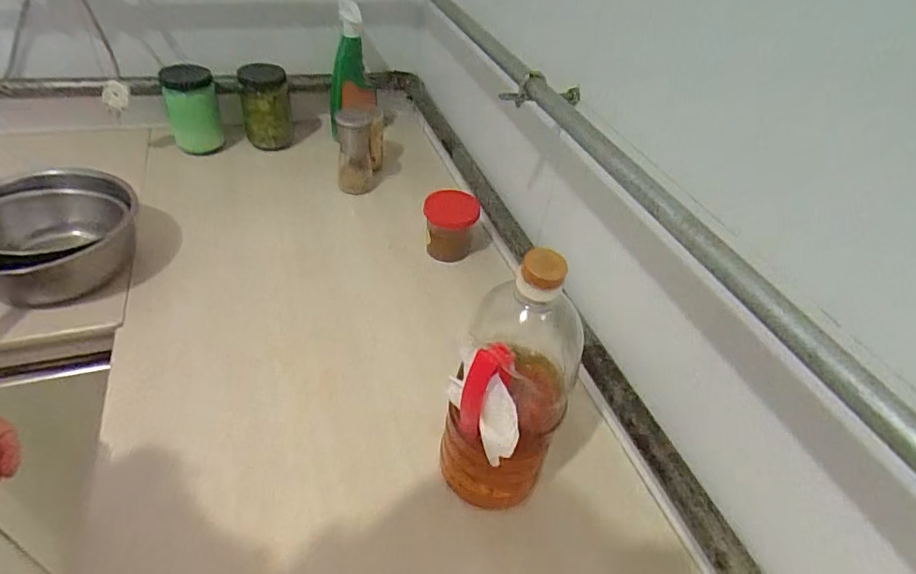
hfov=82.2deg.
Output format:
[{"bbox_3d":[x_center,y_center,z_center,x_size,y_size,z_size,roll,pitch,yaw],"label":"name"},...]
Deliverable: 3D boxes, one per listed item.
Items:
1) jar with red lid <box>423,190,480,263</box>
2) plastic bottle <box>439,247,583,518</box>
[{"bbox_3d":[-0.007,-0.090,0.821,0.093,0.096,0.086,4,42,-3],"label":"jar with red lid"},{"bbox_3d":[0.050,0.095,0.475,0.091,0.287,0.116,24,45,19],"label":"plastic bottle"}]

